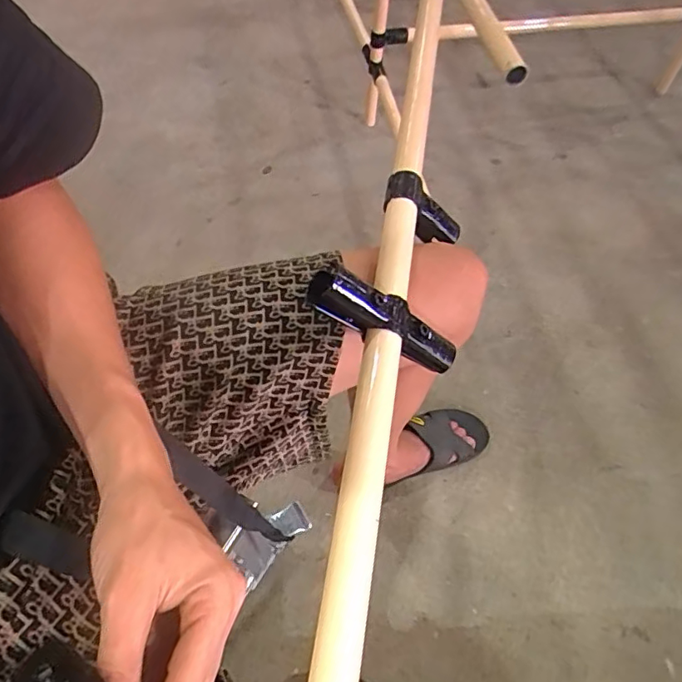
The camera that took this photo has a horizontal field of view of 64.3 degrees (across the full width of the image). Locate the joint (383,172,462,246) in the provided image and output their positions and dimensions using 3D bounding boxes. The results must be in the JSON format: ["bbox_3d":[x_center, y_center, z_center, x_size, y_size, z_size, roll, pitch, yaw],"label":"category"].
[{"bbox_3d":[0.073,-0.116,0.498,0.085,0.029,0.036,39,51,-25],"label":"joint"}]

